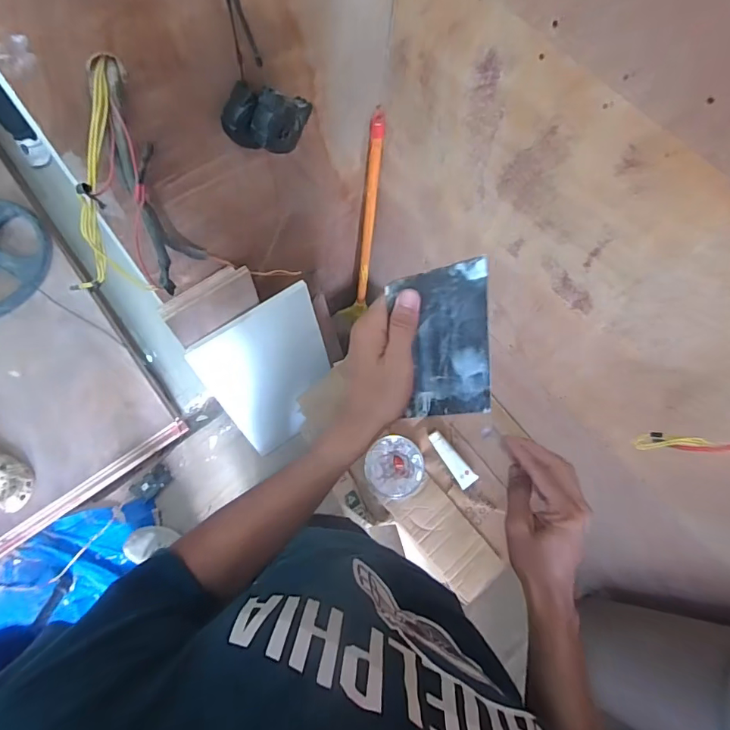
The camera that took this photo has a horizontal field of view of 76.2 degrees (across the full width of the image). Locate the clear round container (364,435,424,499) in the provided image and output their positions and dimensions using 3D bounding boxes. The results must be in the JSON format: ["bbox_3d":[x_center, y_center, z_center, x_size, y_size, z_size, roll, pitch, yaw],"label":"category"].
[{"bbox_3d":[0.078,0.263,1.205,0.148,0.052,0.146,0,66,1],"label":"clear round container"}]

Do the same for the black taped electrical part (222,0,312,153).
[{"bbox_3d":[-0.146,-0.403,0.632,0.132,0.221,0.077,-21,67,-8],"label":"black taped electrical part"}]

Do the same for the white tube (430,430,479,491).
[{"bbox_3d":[0.230,0.246,1.229,0.047,0.031,0.162,-32,69,-13],"label":"white tube"}]

